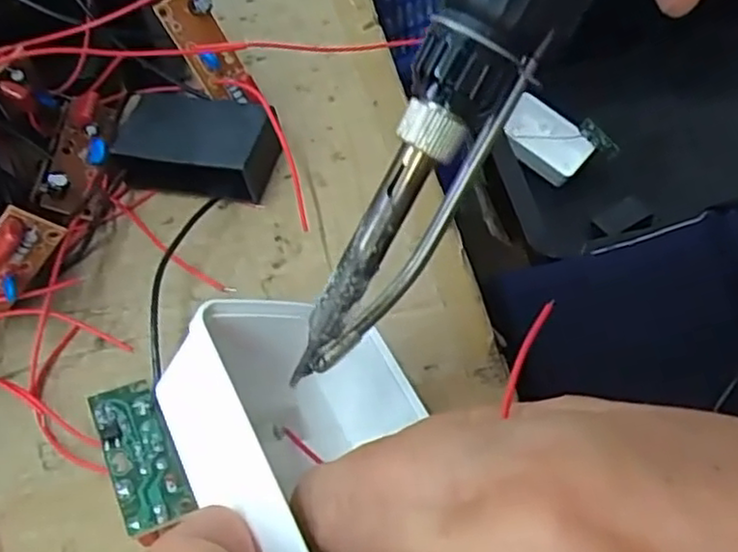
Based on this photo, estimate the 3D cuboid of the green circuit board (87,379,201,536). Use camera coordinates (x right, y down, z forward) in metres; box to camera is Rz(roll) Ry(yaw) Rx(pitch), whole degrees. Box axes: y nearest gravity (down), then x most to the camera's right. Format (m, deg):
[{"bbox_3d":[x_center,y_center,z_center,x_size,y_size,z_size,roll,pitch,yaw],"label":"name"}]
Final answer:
[{"bbox_3d":[-0.058,0.044,0.177,0.016,0.004,0.044,-17,47,-23],"label":"green circuit board"}]

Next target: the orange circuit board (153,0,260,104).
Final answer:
[{"bbox_3d":[-0.054,-0.075,0.236,0.016,0.040,0.007,-31,24,-2],"label":"orange circuit board"}]

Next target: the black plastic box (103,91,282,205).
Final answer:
[{"bbox_3d":[-0.057,-0.043,0.230,0.054,0.019,0.031,7,60,12],"label":"black plastic box"}]

